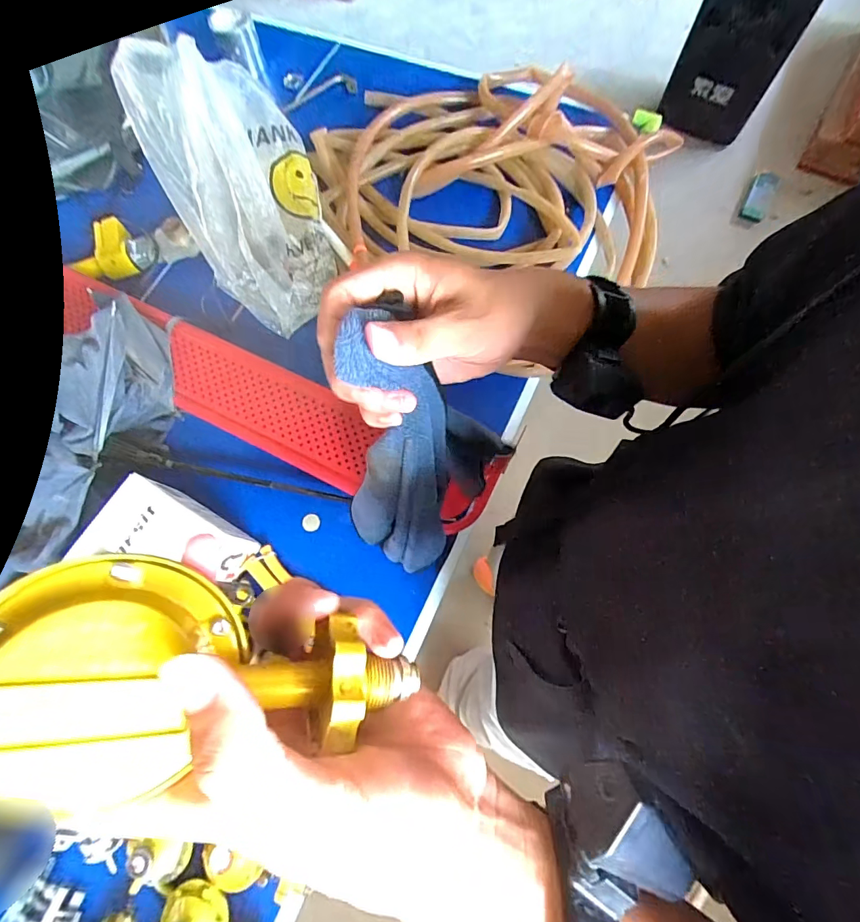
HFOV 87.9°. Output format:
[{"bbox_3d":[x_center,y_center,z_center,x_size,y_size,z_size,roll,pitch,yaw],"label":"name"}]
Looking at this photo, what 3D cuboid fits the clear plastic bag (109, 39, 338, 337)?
[{"bbox_3d":[-0.309,-0.454,0.750,0.243,0.228,0.395,-25,73,-6],"label":"clear plastic bag"}]

